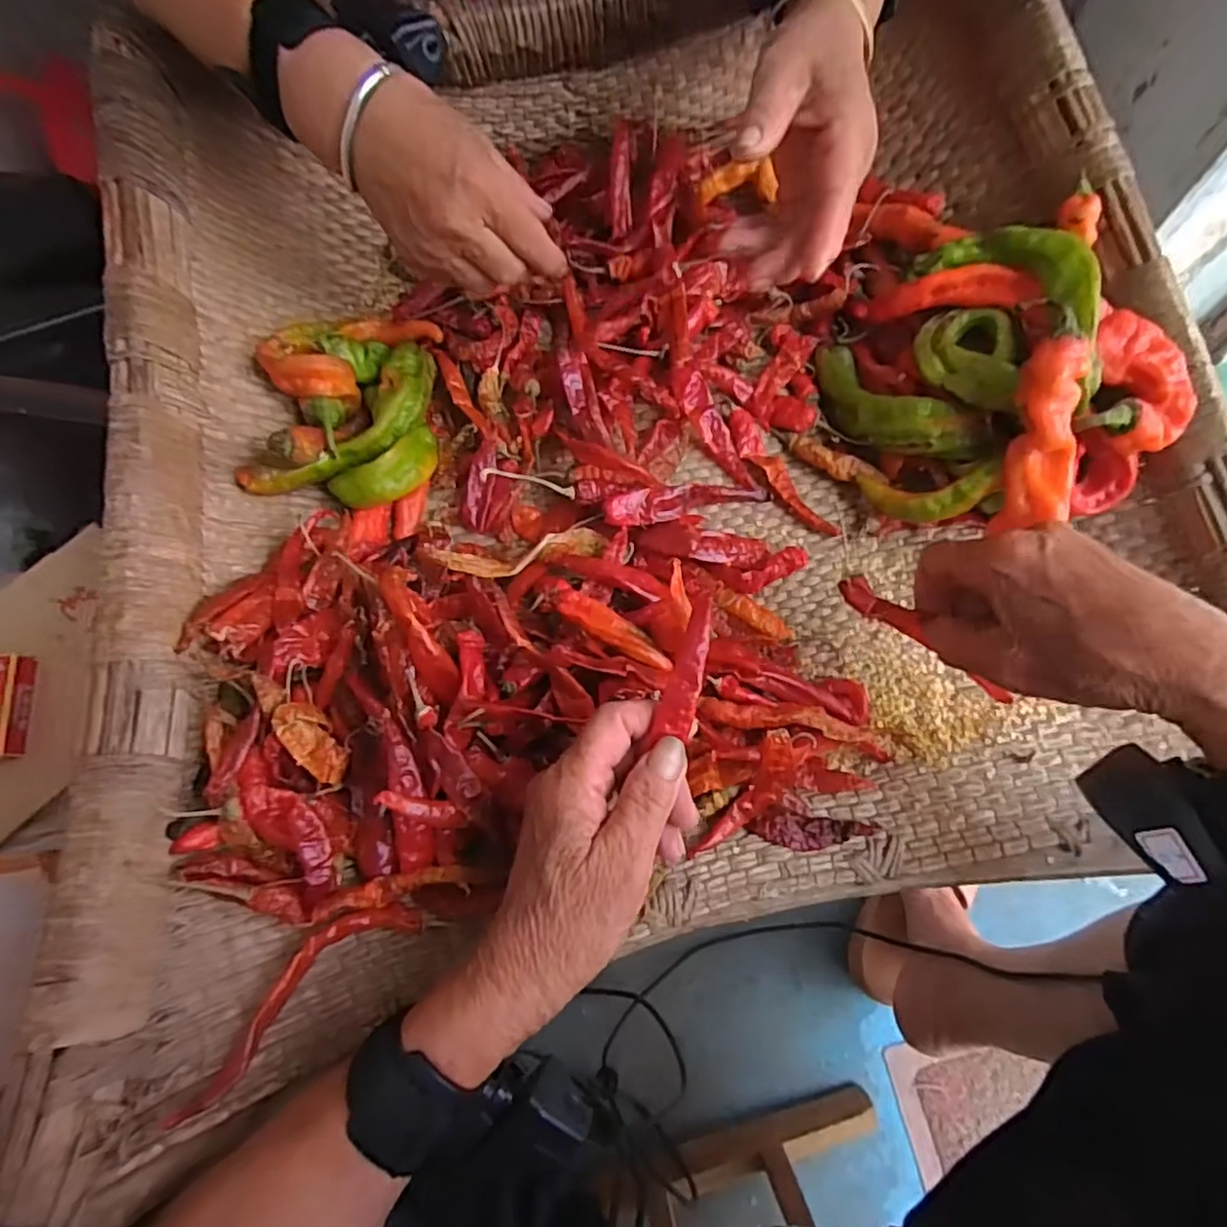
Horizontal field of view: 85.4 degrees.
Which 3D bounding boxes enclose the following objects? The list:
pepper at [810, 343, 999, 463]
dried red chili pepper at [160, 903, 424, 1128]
[{"bbox_3d":[0.169,-0.125,0.414,0.044,0.027,0.127,-38,54,-10],"label":"pepper"},{"bbox_3d":[-0.139,0.168,0.292,0.031,0.017,0.112,39,59,15],"label":"dried red chili pepper"}]

